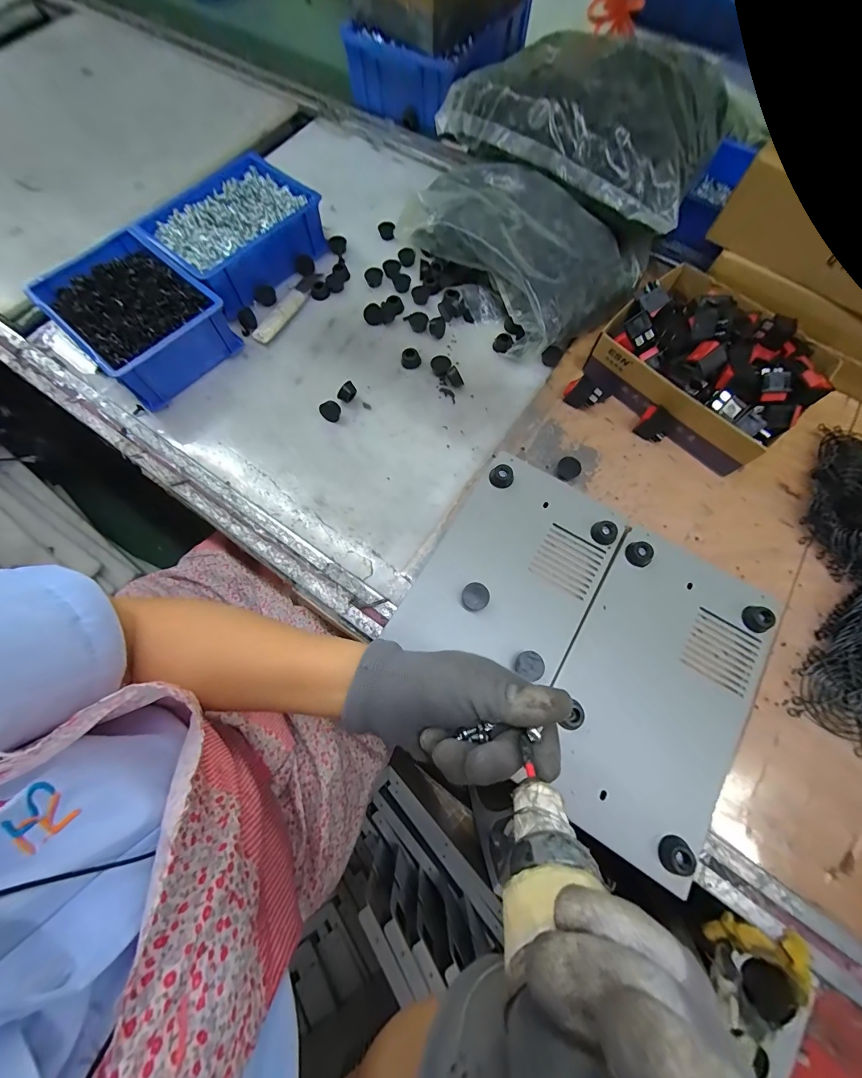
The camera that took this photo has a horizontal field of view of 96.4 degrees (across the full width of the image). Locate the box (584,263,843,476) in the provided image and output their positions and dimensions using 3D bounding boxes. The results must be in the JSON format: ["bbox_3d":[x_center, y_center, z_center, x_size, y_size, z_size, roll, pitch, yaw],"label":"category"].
[{"bbox_3d":[0.306,-0.199,0.428,0.212,0.087,0.181,43,77,14],"label":"box"}]

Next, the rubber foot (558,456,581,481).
[{"bbox_3d":[0.152,-0.077,0.425,0.023,0.016,0.021,0,71,1],"label":"rubber foot"}]

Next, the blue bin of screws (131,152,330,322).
[{"bbox_3d":[-0.256,-0.404,0.518,0.154,0.068,0.197,36,76,13],"label":"blue bin of screws"}]

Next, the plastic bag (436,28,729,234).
[{"bbox_3d":[0.190,-0.502,0.454,0.310,0.081,0.195,37,76,13],"label":"plastic bag"}]

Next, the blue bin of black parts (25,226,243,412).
[{"bbox_3d":[-0.352,-0.268,0.469,0.192,0.076,0.145,41,77,14],"label":"blue bin of black parts"}]

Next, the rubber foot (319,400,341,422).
[{"bbox_3d":[-0.115,-0.147,0.448,0.022,0.018,0.017,-35,74,-10],"label":"rubber foot"}]

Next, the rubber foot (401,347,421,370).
[{"bbox_3d":[-0.025,-0.224,0.478,0.024,0.016,0.020,-9,71,-2],"label":"rubber foot"}]

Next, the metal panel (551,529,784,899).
[{"bbox_3d":[0.201,0.131,0.347,0.149,0.032,0.261,31,74,11],"label":"metal panel"}]

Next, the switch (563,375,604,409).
[{"bbox_3d":[0.174,-0.167,0.446,0.038,0.026,0.025,30,74,11],"label":"switch"}]

